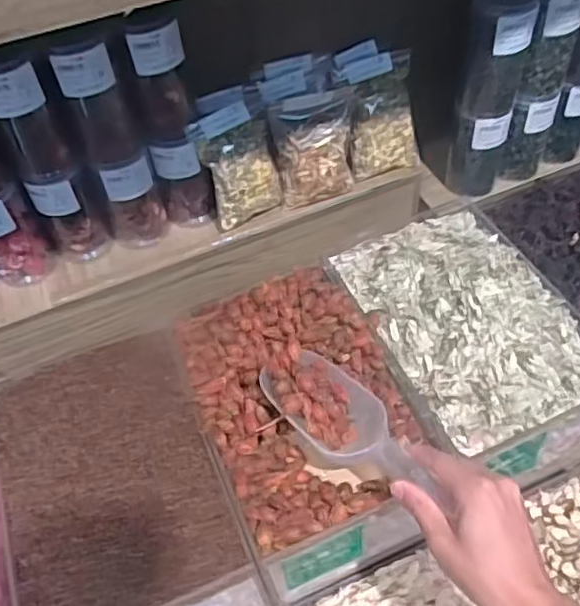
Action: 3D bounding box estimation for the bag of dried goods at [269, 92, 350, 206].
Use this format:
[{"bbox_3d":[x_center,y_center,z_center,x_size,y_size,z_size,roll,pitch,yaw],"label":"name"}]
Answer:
[{"bbox_3d":[0.030,-0.171,0.708,0.090,0.114,0.047,-13,51,-6],"label":"bag of dried goods"}]

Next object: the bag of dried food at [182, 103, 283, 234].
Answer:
[{"bbox_3d":[-0.055,-0.154,0.705,0.086,0.119,0.041,-29,54,-18],"label":"bag of dried food"}]

